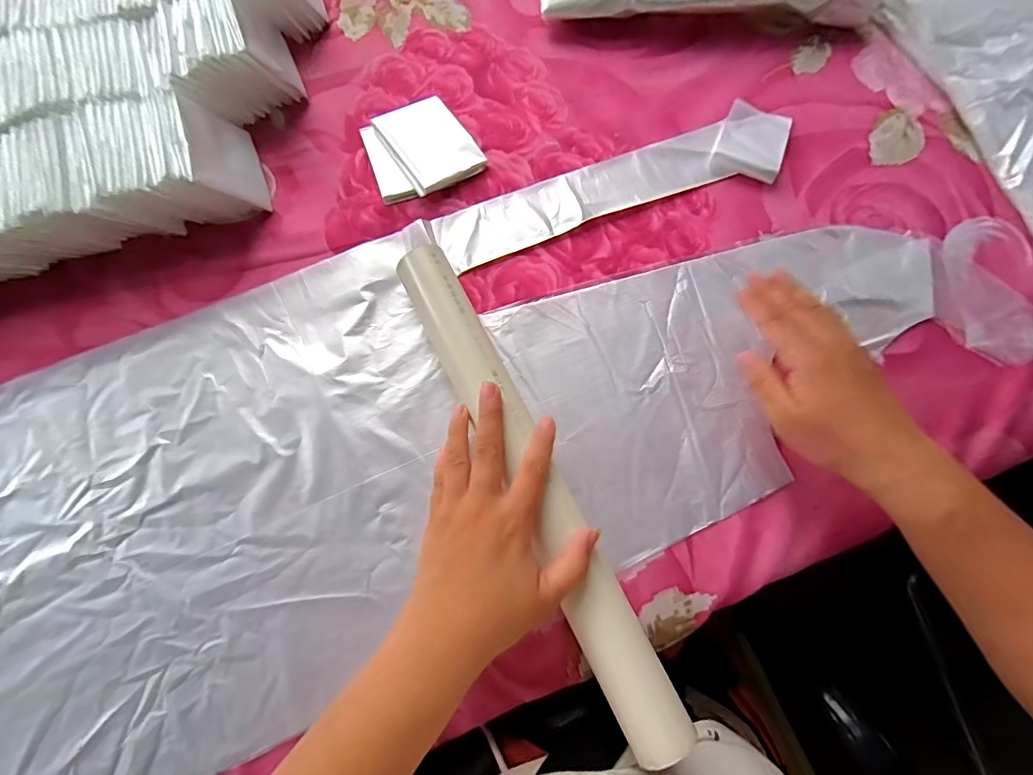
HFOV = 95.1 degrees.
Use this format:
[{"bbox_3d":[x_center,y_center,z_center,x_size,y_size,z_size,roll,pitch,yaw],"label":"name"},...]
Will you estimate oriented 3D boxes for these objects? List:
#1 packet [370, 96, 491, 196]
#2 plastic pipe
[{"bbox_3d":[-0.075,-0.210,0.408,0.066,0.012,0.085,-33,79,-9],"label":"packet"},{"bbox_3d":[0.010,0.057,0.319,0.041,0.038,0.356,-26,77,-7],"label":"plastic pipe"}]

